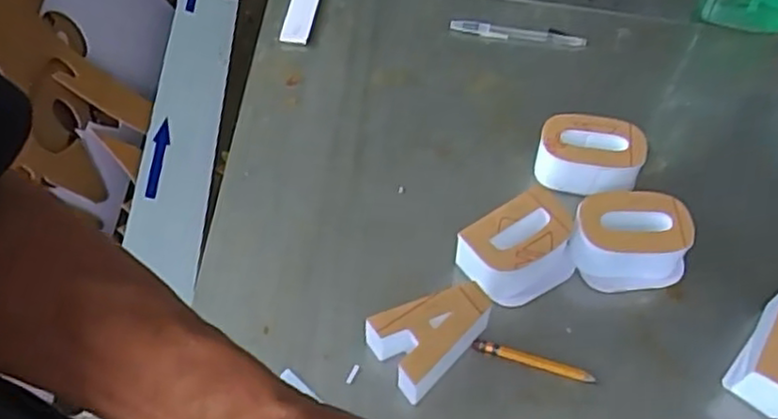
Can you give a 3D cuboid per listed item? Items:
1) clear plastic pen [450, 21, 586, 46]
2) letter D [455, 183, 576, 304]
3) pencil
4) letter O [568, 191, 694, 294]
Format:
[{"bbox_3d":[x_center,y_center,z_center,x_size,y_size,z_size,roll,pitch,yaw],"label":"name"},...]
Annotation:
[{"bbox_3d":[0.133,-0.183,0.715,0.138,0.014,0.015,7,56,6],"label":"clear plastic pen"},{"bbox_3d":[0.101,0.034,0.541,0.080,0.047,0.063,-29,60,-18],"label":"letter D"},{"bbox_3d":[0.106,0.112,0.512,0.088,0.008,0.009,14,57,10],"label":"pencil"},{"bbox_3d":[0.188,0.026,0.546,0.088,0.051,0.061,-1,56,0],"label":"letter O"}]

